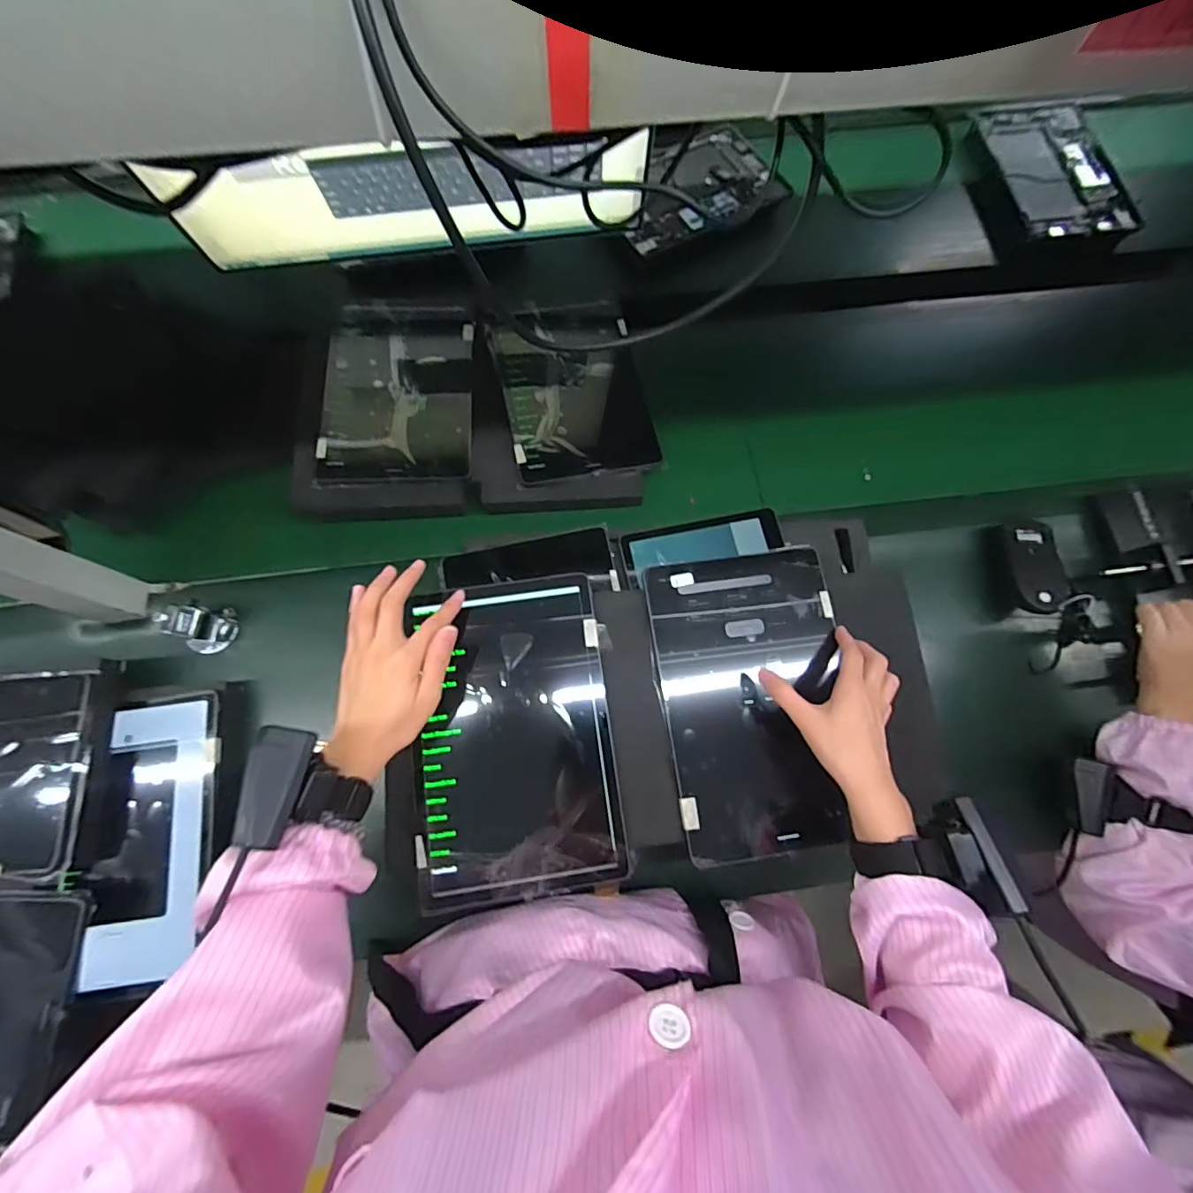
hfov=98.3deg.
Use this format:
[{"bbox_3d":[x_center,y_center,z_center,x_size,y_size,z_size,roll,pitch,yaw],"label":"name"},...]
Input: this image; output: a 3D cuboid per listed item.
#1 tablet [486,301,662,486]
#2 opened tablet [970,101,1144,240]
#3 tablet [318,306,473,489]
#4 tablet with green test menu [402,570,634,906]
[{"bbox_3d":[-0.029,-0.243,0.598,0.158,0.014,0.230,-12,74,-4],"label":"tablet"},{"bbox_3d":[0.604,-0.565,0.679,0.142,0.021,0.227,-8,78,1],"label":"opened tablet"},{"bbox_3d":[-0.221,-0.231,0.580,0.157,0.011,0.230,-2,73,-1],"label":"tablet"},{"bbox_3d":[-0.067,0.111,0.422,0.157,0.007,0.244,-6,78,-6],"label":"tablet with green test menu"}]

